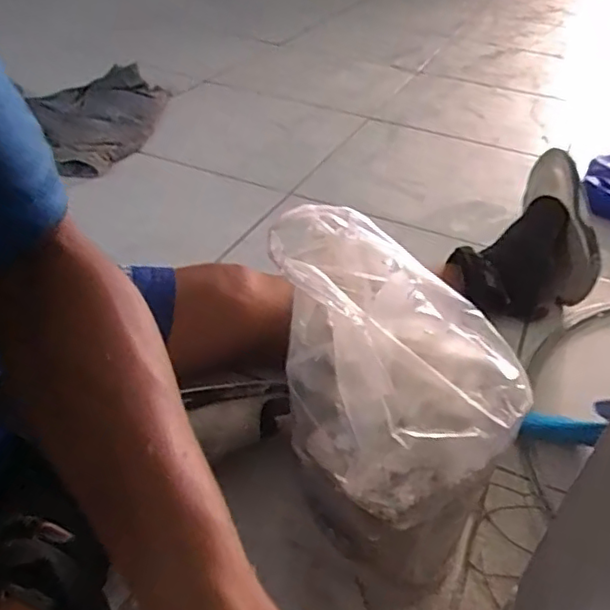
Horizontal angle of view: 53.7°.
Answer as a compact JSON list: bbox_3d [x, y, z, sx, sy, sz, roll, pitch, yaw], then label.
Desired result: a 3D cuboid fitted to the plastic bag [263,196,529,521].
[{"bbox_3d":[0.079,0.027,0.495,0.190,0.105,0.260,-2,39,-7],"label":"plastic bag"}]

